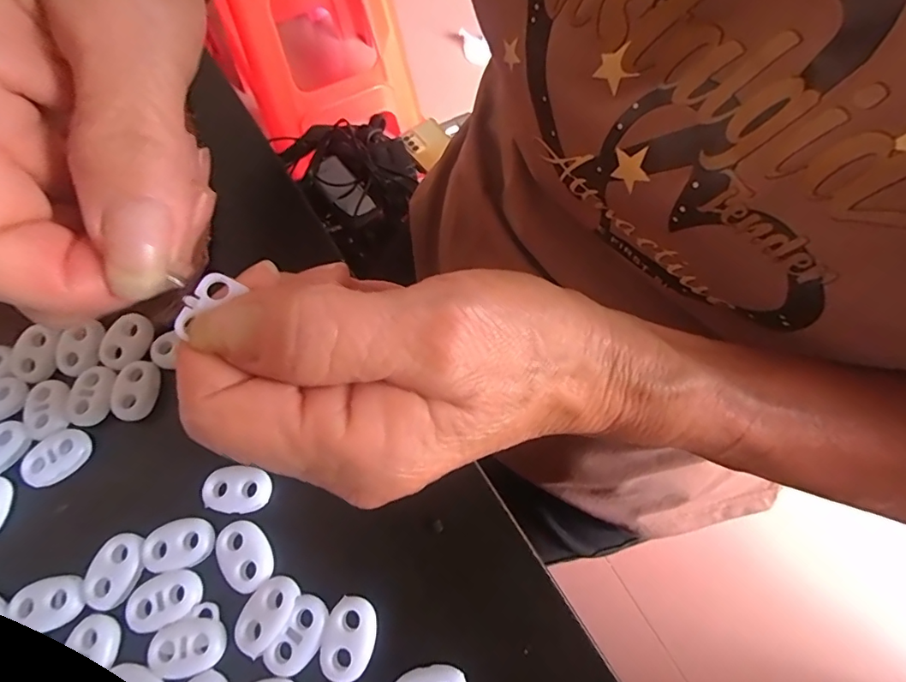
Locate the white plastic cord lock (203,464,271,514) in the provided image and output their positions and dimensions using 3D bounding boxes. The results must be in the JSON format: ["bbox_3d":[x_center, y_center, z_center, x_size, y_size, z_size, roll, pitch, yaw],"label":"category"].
[{"bbox_3d":[-0.073,0.050,0.170,0.022,0.004,0.015,1,67,2],"label":"white plastic cord lock"}]

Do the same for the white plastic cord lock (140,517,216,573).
[{"bbox_3d":[-0.090,0.066,0.164,0.022,0.004,0.015,-10,67,-3],"label":"white plastic cord lock"}]

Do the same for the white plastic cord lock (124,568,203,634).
[{"bbox_3d":[-0.091,0.082,0.158,0.022,0.004,0.015,-27,69,-10],"label":"white plastic cord lock"}]

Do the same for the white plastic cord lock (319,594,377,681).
[{"bbox_3d":[-0.032,0.090,0.151,0.015,0.004,0.022,11,67,6],"label":"white plastic cord lock"}]

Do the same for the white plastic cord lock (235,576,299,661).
[{"bbox_3d":[-0.058,0.084,0.154,0.014,0.004,0.022,30,71,13],"label":"white plastic cord lock"}]

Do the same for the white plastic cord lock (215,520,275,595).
[{"bbox_3d":[-0.068,0.069,0.162,0.016,0.004,0.022,-40,72,-14],"label":"white plastic cord lock"}]

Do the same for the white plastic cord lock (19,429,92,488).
[{"bbox_3d":[-0.140,0.041,0.177,0.015,0.004,0.022,42,74,17],"label":"white plastic cord lock"}]

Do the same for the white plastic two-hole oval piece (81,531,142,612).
[{"bbox_3d":[-0.109,0.073,0.161,0.016,0.004,0.022,17,68,8],"label":"white plastic two-hole oval piece"}]

